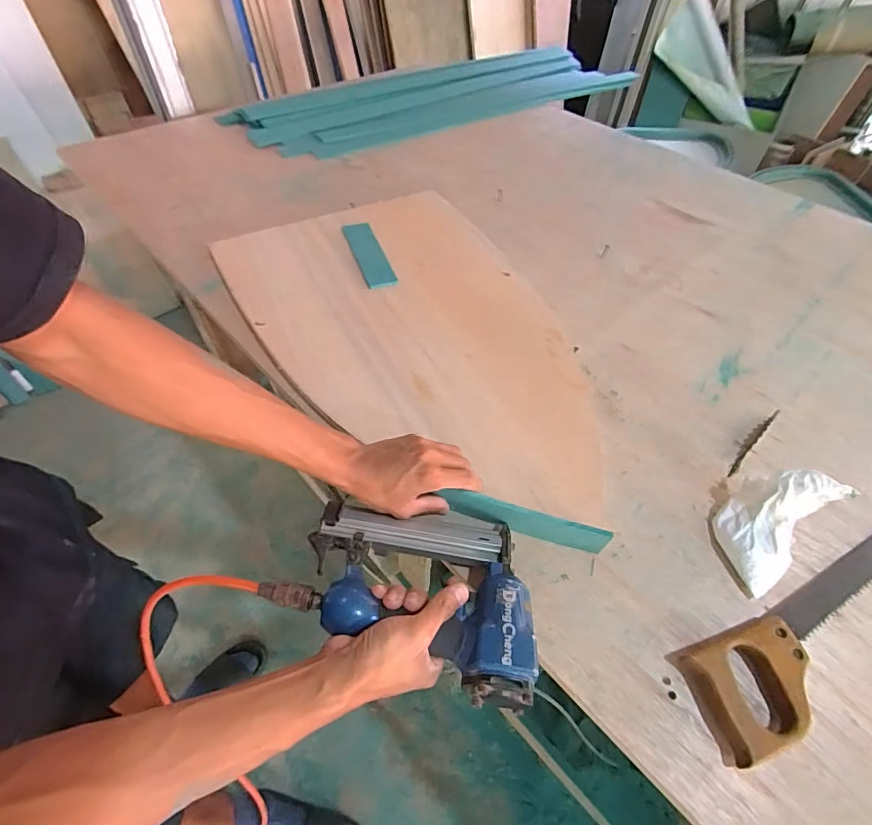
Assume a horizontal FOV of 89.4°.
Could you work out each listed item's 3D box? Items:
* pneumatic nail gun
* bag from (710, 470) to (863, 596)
[{"bbox_3d":[-0.018,0.179,0.430,0.203,0.069,0.188,-2,55,-1],"label":"pneumatic nail gun"},{"bbox_3d":[0.360,0.120,0.472,0.078,0.096,0.113,39,60,23],"label":"bag"}]

